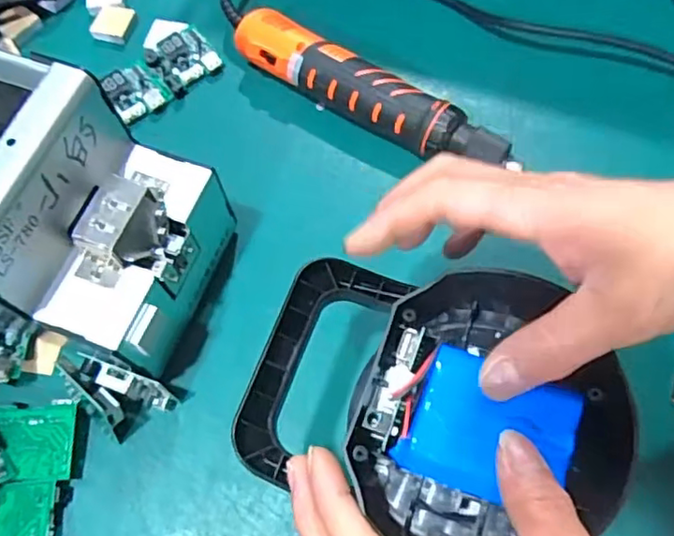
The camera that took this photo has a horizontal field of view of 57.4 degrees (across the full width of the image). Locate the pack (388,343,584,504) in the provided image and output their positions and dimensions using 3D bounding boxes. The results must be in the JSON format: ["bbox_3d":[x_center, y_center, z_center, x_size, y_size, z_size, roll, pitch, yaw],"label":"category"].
[{"bbox_3d":[0.066,0.070,0.267,0.067,0.013,0.057,21,70,11],"label":"pack"}]

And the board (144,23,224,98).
[{"bbox_3d":[-0.125,-0.171,0.495,0.049,0.016,0.047,-38,71,-12],"label":"board"}]

